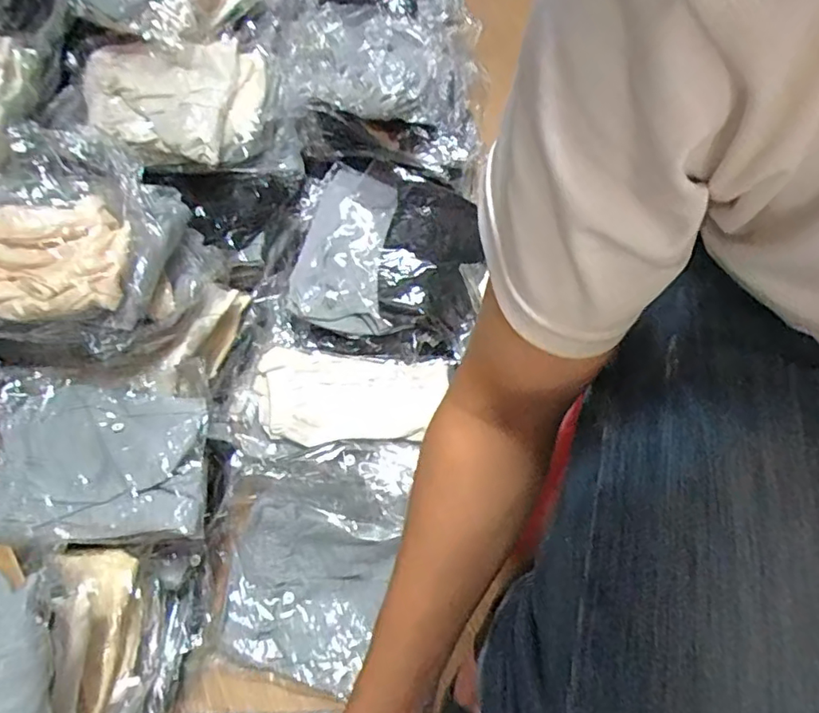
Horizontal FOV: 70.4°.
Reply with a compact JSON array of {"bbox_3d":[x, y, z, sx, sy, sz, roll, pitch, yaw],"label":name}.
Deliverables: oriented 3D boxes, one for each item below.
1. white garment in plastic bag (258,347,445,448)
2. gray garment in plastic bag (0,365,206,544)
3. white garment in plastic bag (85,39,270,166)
[{"bbox_3d":[-0.077,0.048,0.743,0.234,0.034,0.124,0,60,4],"label":"white garment in plastic bag"},{"bbox_3d":[-0.343,0.101,0.630,0.233,0.032,0.194,-6,60,1],"label":"gray garment in plastic bag"},{"bbox_3d":[-0.336,-0.364,0.839,0.254,0.084,0.190,-10,60,-1],"label":"white garment in plastic bag"}]

